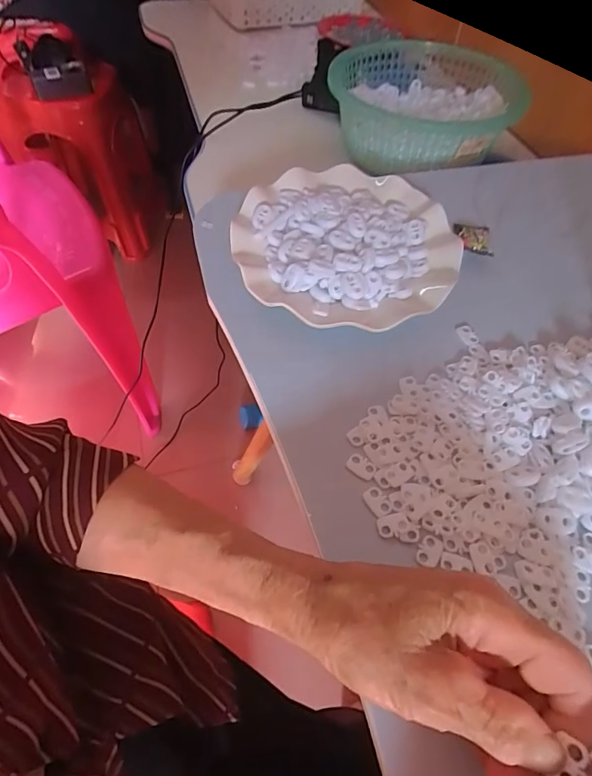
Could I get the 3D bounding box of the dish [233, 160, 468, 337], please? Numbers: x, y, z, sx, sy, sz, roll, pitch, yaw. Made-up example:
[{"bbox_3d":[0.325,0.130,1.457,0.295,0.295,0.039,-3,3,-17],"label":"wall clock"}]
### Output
[{"bbox_3d":[0.038,-0.117,0.362,0.169,0.033,0.167,1,55,-1],"label":"dish"}]

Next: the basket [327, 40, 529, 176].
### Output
[{"bbox_3d":[0.149,-0.346,0.544,0.205,0.073,0.205,3,55,0],"label":"basket"}]

